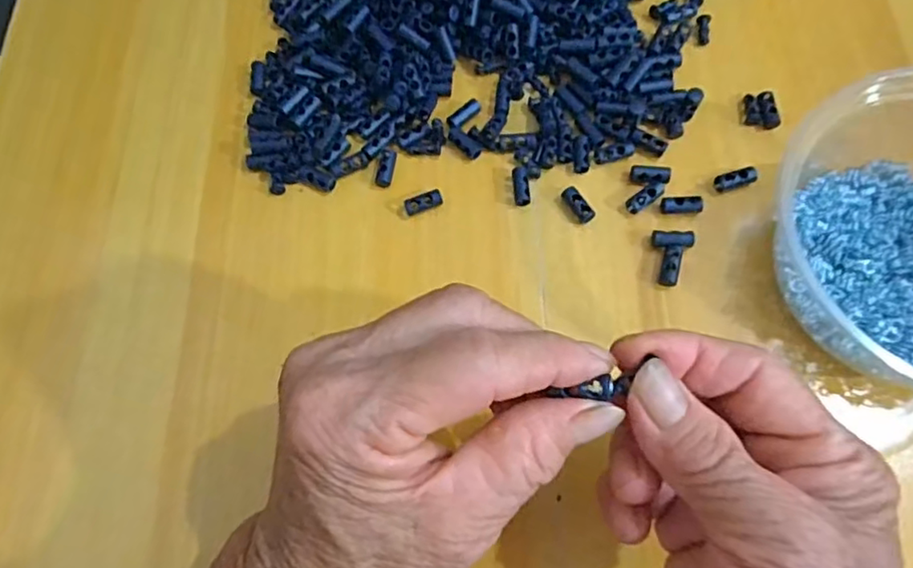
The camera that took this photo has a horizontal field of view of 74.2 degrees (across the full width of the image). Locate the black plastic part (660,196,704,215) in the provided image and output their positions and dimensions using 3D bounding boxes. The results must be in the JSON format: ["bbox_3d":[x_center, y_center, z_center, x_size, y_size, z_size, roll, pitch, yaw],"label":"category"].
[{"bbox_3d":[0.108,-0.038,0.287,0.020,0.004,0.008,-2,70,2],"label":"black plastic part"}]

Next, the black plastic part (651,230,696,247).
[{"bbox_3d":[0.100,-0.020,0.281,0.018,0.007,0.009,3,70,4],"label":"black plastic part"}]

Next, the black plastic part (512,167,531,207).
[{"bbox_3d":[0.032,-0.048,0.294,0.008,0.006,0.020,-5,70,1],"label":"black plastic part"}]

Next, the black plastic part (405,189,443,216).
[{"bbox_3d":[-0.016,-0.039,0.293,0.018,0.006,0.008,-18,69,9],"label":"black plastic part"}]

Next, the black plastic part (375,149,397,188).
[{"bbox_3d":[-0.035,-0.058,0.301,0.009,0.007,0.019,7,70,6],"label":"black plastic part"}]

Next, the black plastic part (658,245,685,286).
[{"bbox_3d":[0.098,-0.008,0.276,0.008,0.008,0.018,14,71,8],"label":"black plastic part"}]

